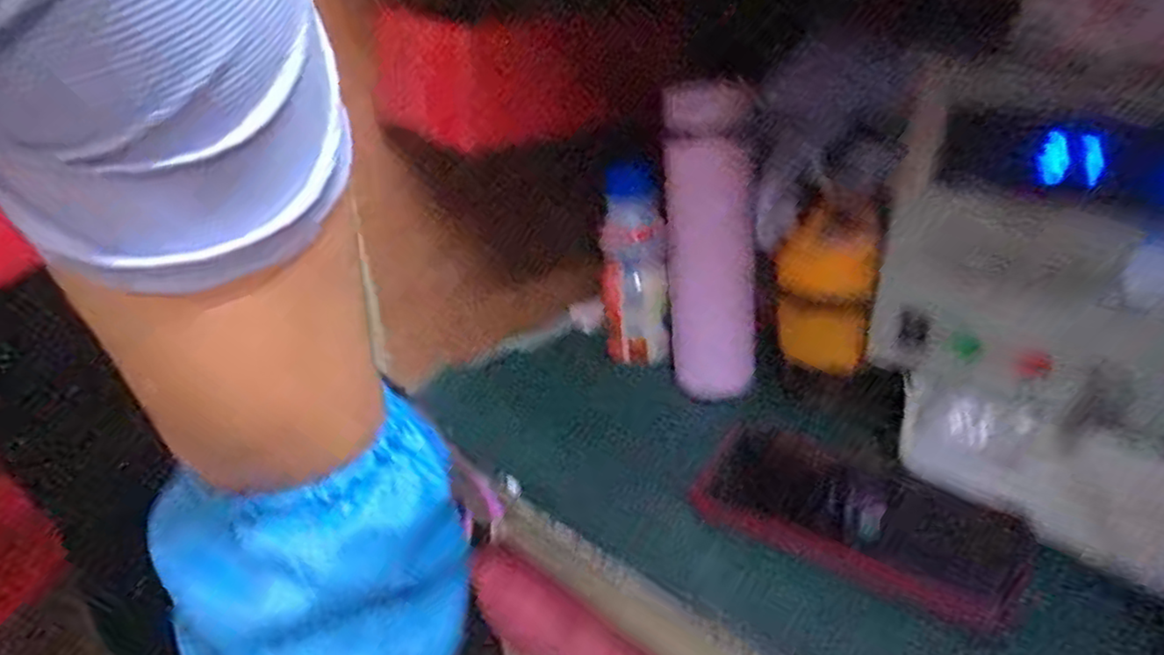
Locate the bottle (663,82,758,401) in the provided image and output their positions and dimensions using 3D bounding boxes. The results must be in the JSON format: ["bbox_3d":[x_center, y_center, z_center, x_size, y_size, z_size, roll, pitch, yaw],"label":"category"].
[{"bbox_3d":[0.096,-0.058,0.507,0.065,0.235,0.067,0,26,9],"label":"bottle"}]

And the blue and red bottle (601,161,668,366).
[{"bbox_3d":[0.041,-0.053,0.572,0.051,0.164,0.055,-7,25,-4],"label":"blue and red bottle"}]

